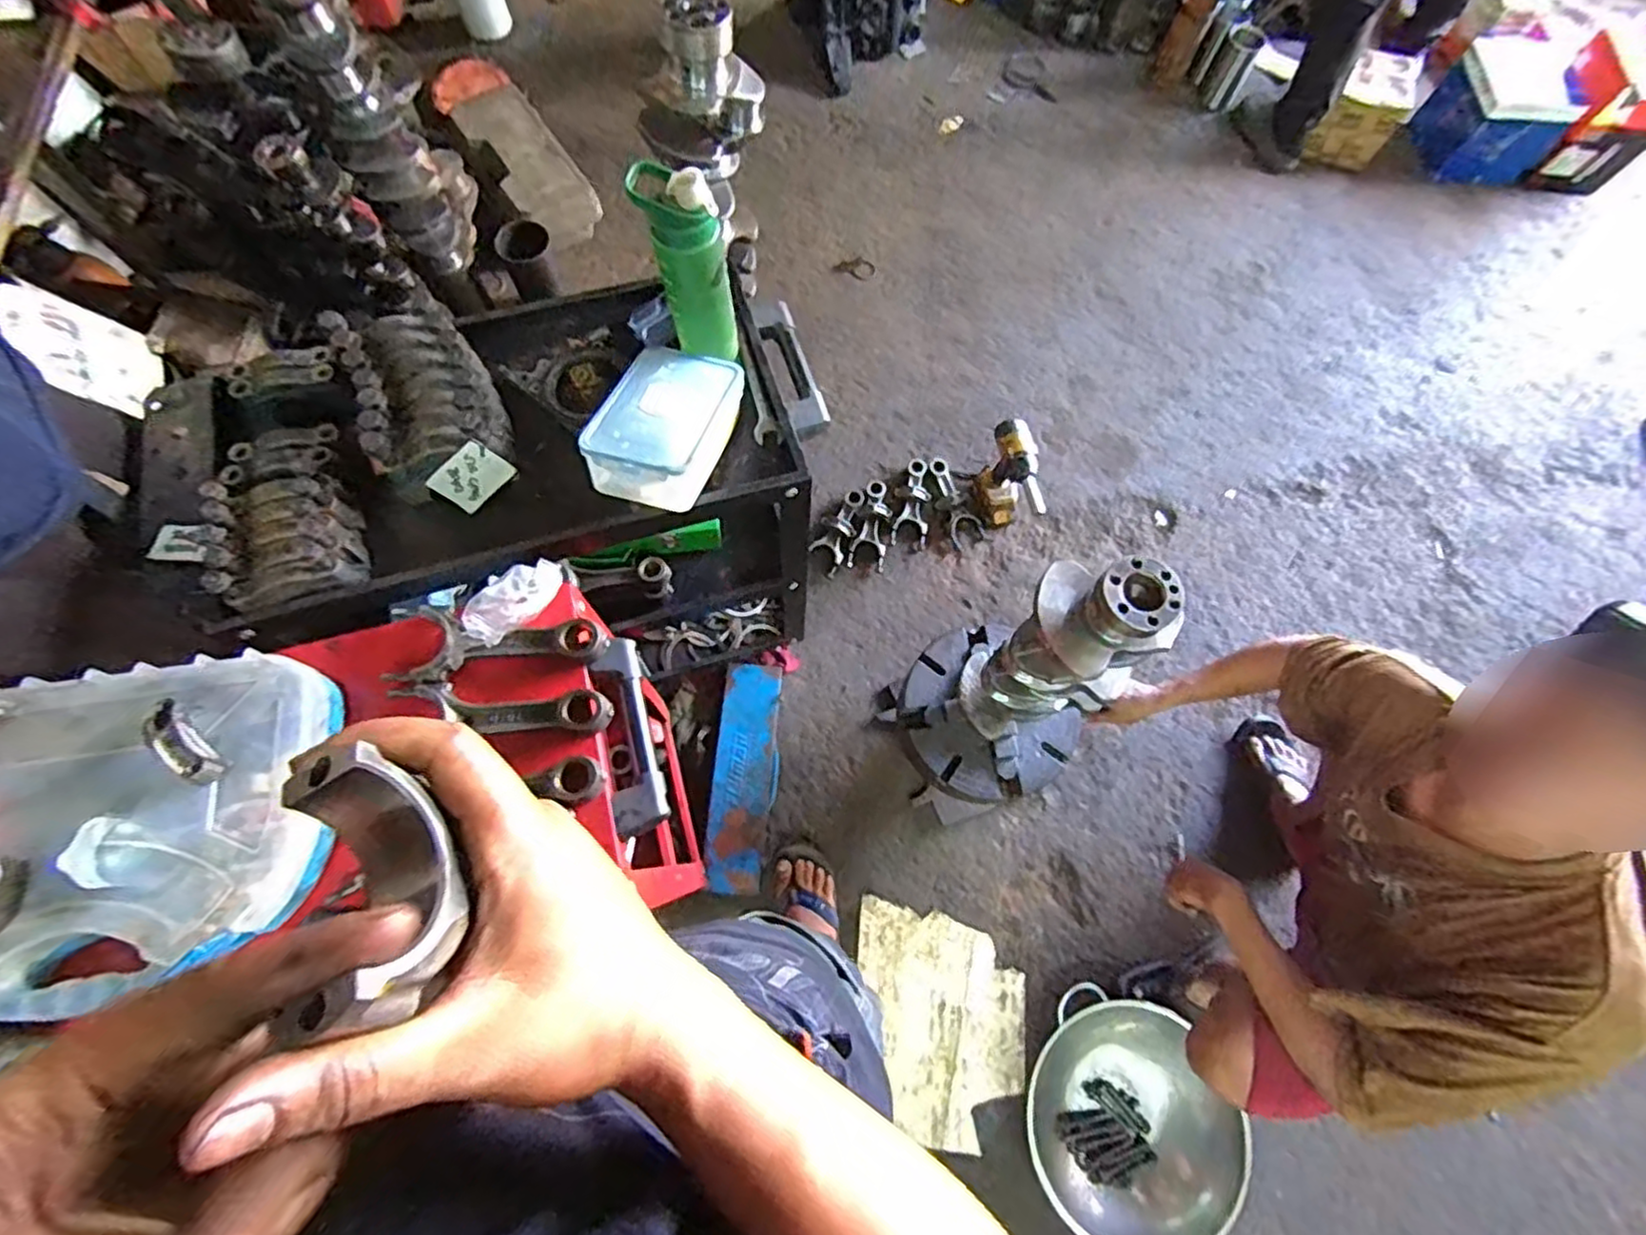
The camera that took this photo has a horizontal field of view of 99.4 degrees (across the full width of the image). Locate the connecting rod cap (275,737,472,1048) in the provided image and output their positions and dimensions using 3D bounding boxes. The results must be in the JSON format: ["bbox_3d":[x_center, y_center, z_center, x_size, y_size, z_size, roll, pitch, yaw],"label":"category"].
[{"bbox_3d":[-0.126,0.078,0.198,0.029,0.036,0.071,-23,57,-8],"label":"connecting rod cap"}]

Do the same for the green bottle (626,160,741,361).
[{"bbox_3d":[-0.142,-0.373,0.742,0.074,0.204,0.078,-18,72,-8],"label":"green bottle"}]

